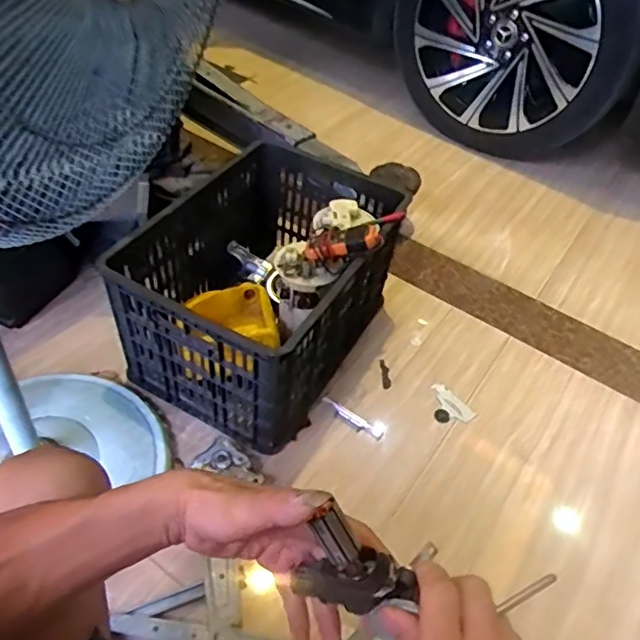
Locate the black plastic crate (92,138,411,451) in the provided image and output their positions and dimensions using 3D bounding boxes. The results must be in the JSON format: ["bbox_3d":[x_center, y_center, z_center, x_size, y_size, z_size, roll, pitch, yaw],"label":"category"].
[{"bbox_3d":[-0.103,-0.082,1.120,0.389,0.312,0.548,26,49,16],"label":"black plastic crate"}]

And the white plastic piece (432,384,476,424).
[{"bbox_3d":[0.247,0.169,1.121,0.071,0.008,0.096,-32,57,-31],"label":"white plastic piece"}]

